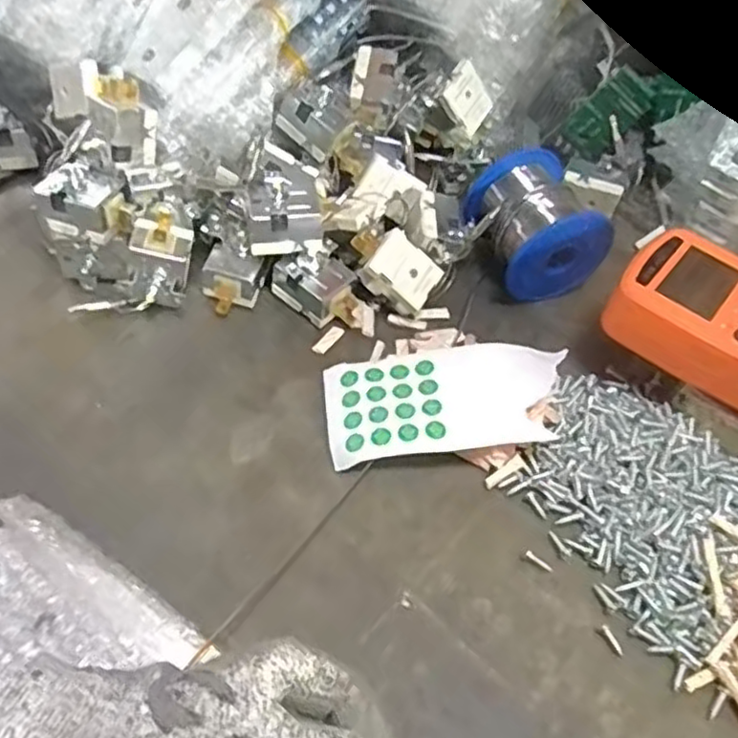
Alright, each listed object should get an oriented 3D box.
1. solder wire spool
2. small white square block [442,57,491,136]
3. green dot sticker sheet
[{"bbox_3d":[0.097,-0.084,0.408,0.065,0.056,0.075,-22,59,-19],"label":"solder wire spool"},{"bbox_3d":[0.061,-0.167,0.429,0.029,0.038,0.004,-50,42,-9],"label":"small white square block"},{"bbox_3d":[0.039,0.016,0.345,0.117,0.019,0.059,-4,55,-8],"label":"green dot sticker sheet"}]

